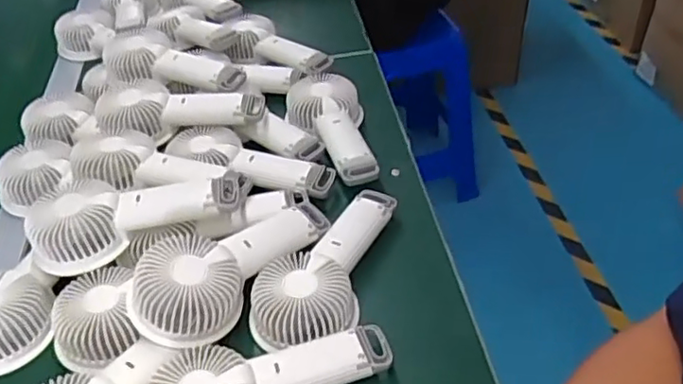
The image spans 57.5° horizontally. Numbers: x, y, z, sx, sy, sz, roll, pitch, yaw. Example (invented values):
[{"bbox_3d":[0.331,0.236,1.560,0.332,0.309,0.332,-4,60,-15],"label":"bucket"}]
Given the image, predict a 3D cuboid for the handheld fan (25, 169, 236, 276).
[{"bbox_3d":[-0.181,0.016,0.554,0.183,0.053,0.082,-20,44,-16],"label":"handheld fan"}]

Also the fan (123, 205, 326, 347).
[{"bbox_3d":[-0.085,0.053,0.508,0.181,0.056,0.074,-29,47,-24],"label":"fan"}]

